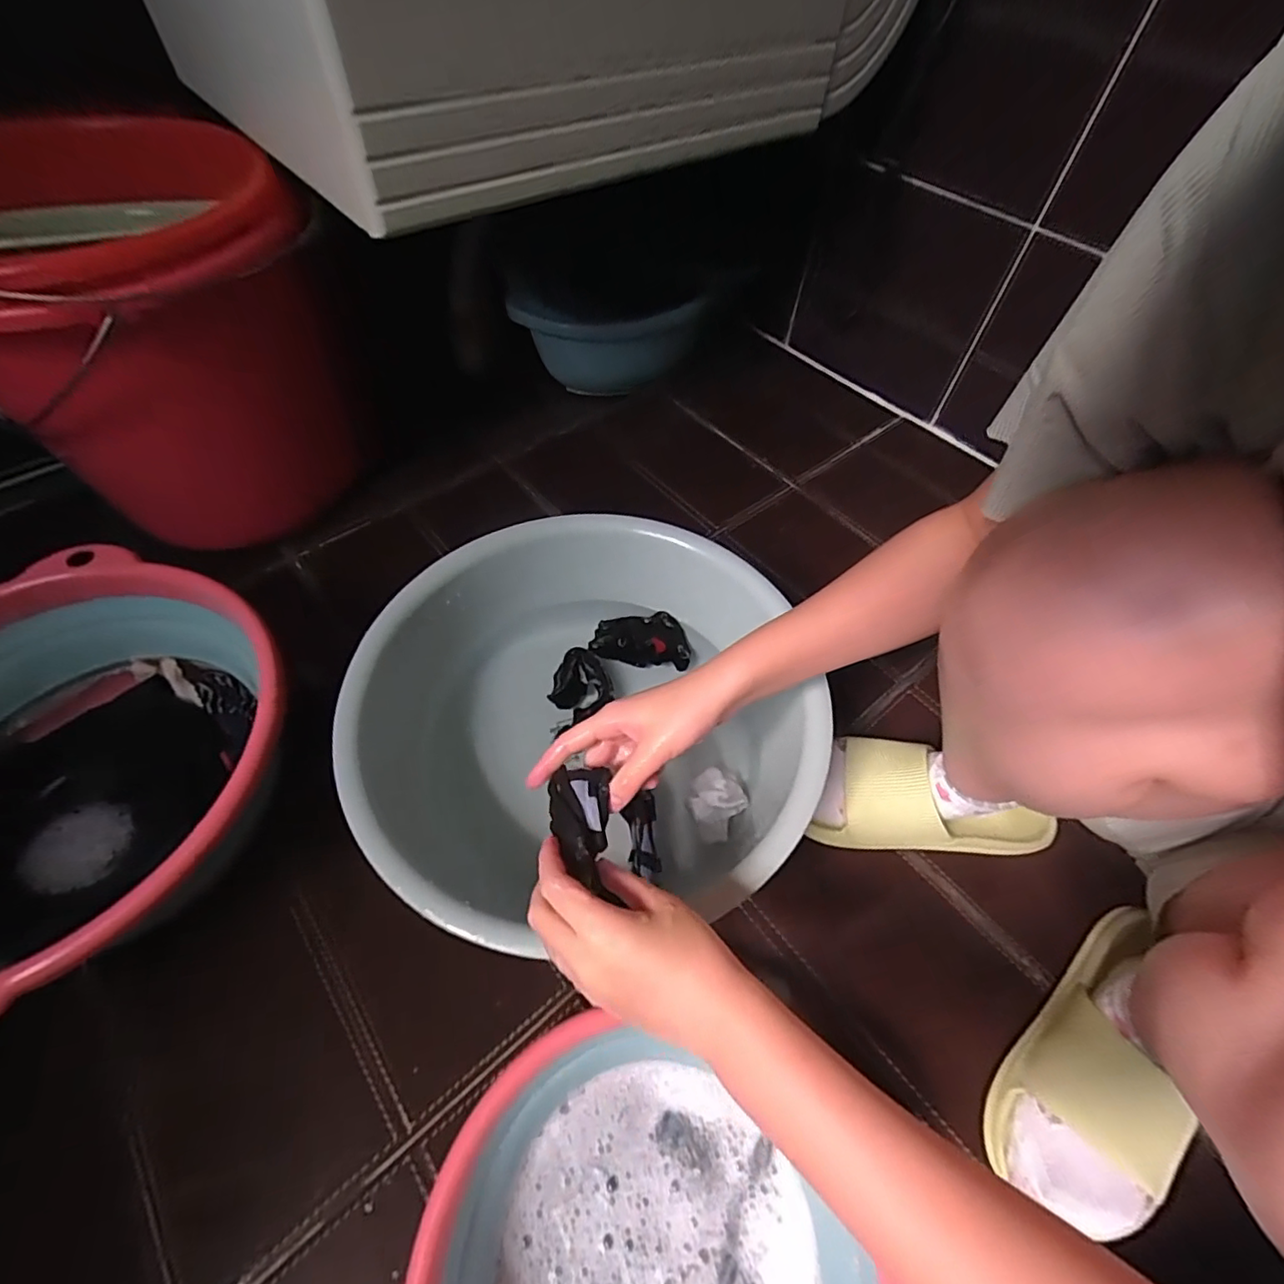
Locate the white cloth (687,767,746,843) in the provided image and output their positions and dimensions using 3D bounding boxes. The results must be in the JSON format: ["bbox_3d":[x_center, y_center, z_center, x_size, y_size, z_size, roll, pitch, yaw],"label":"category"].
[{"bbox_3d":[0.064,0.145,0.515,0.048,0.012,0.060,31,61,16],"label":"white cloth"}]

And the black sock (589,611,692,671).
[{"bbox_3d":[0.000,-0.004,0.617,0.102,0.017,0.060,3,57,-1],"label":"black sock"}]

